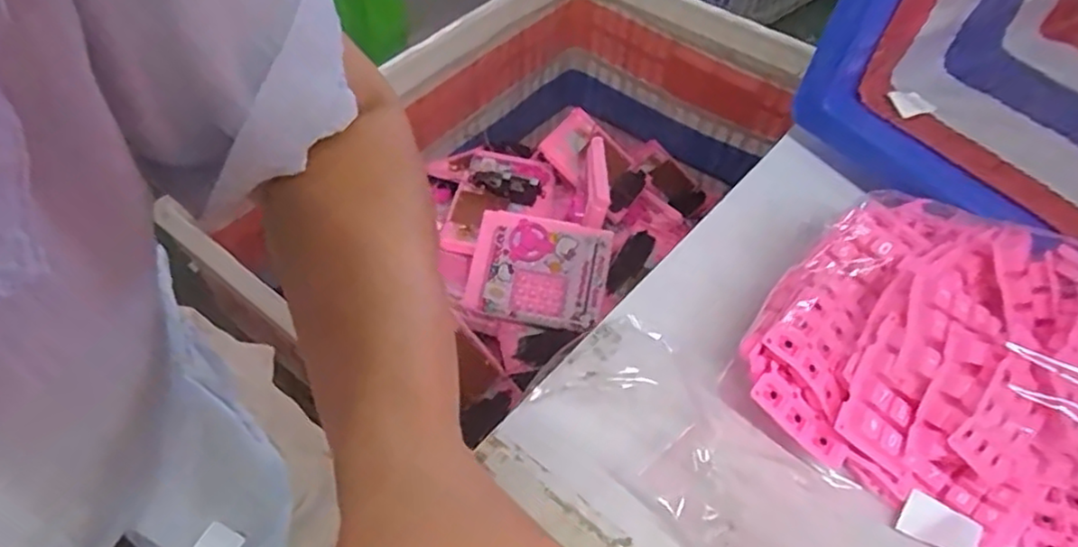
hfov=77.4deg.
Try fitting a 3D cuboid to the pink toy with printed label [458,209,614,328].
[{"bbox_3d":[-0.001,-0.004,0.805,0.160,0.016,0.124,12,77,4],"label":"pink toy with printed label"}]

